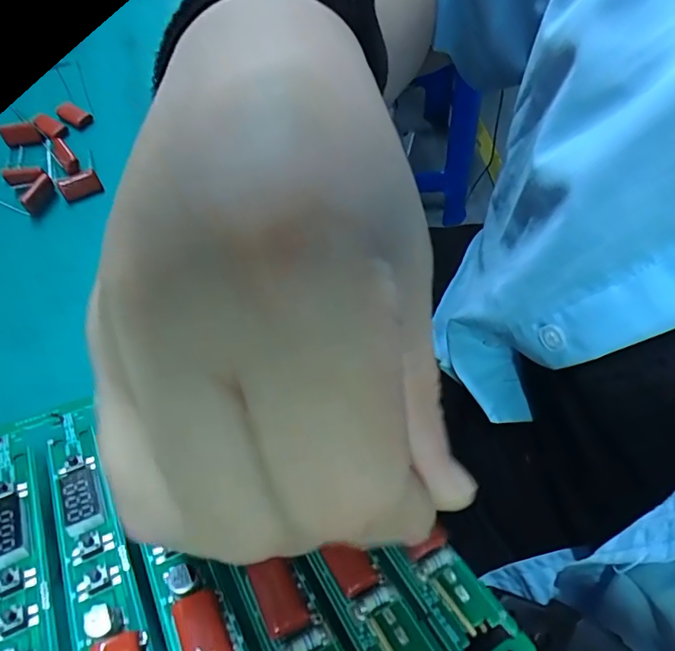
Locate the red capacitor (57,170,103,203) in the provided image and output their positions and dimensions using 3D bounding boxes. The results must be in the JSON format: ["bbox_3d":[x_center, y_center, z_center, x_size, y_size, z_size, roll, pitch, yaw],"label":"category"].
[{"bbox_3d":[-0.107,-0.059,0.204,0.015,0.011,0.004,-30,65,-14],"label":"red capacitor"}]

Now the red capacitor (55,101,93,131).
[{"bbox_3d":[-0.123,-0.097,0.228,0.017,0.005,0.010,30,66,16],"label":"red capacitor"}]

